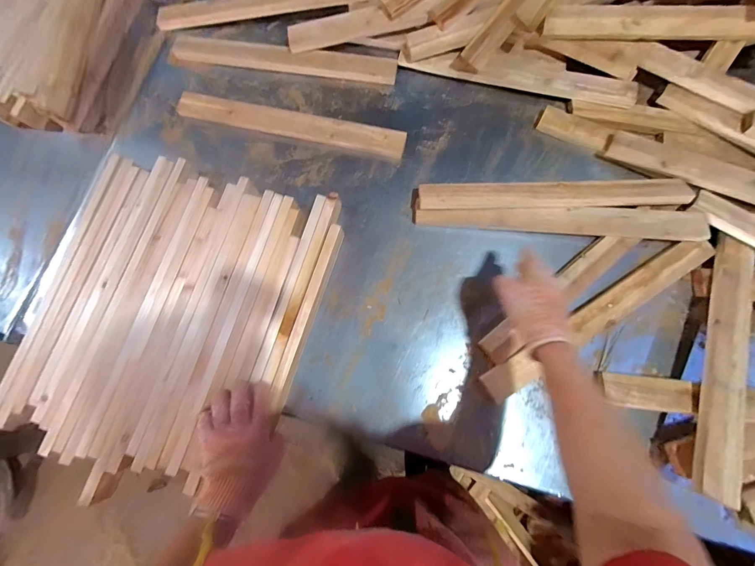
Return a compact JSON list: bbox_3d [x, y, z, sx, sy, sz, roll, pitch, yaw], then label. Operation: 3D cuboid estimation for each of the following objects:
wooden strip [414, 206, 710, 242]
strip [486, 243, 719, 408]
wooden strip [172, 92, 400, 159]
[{"bbox_3d":[0.333,-0.119,0.611,0.514,0.042,0.060,4,77,1],"label":"wooden strip"},{"bbox_3d":[0.402,0.057,0.578,0.493,0.022,0.058,-31,79,-7],"label":"strip"},{"bbox_3d":[-0.179,-0.326,0.669,0.473,0.028,0.055,12,77,3],"label":"wooden strip"}]

